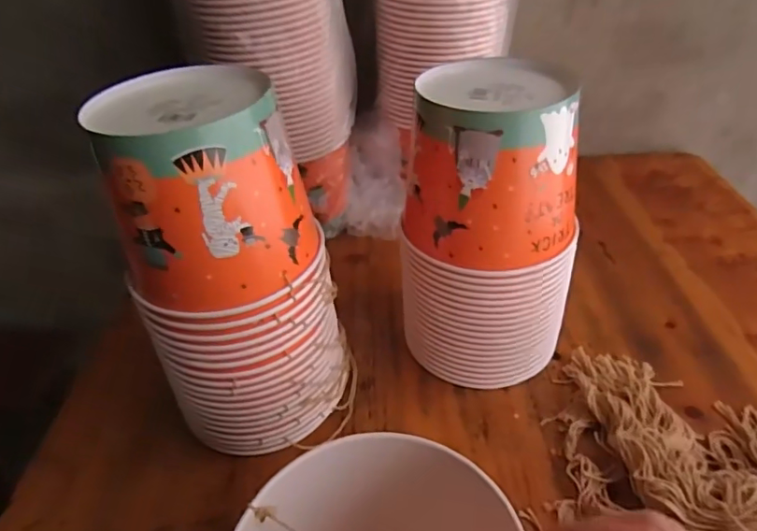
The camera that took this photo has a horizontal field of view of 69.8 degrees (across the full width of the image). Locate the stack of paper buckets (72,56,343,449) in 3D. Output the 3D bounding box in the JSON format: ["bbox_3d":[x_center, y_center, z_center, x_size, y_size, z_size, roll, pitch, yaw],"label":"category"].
[{"bbox_3d":[-0.114,0.005,0.448,0.152,0.291,0.129,-11,39,-10],"label":"stack of paper buckets"}]

